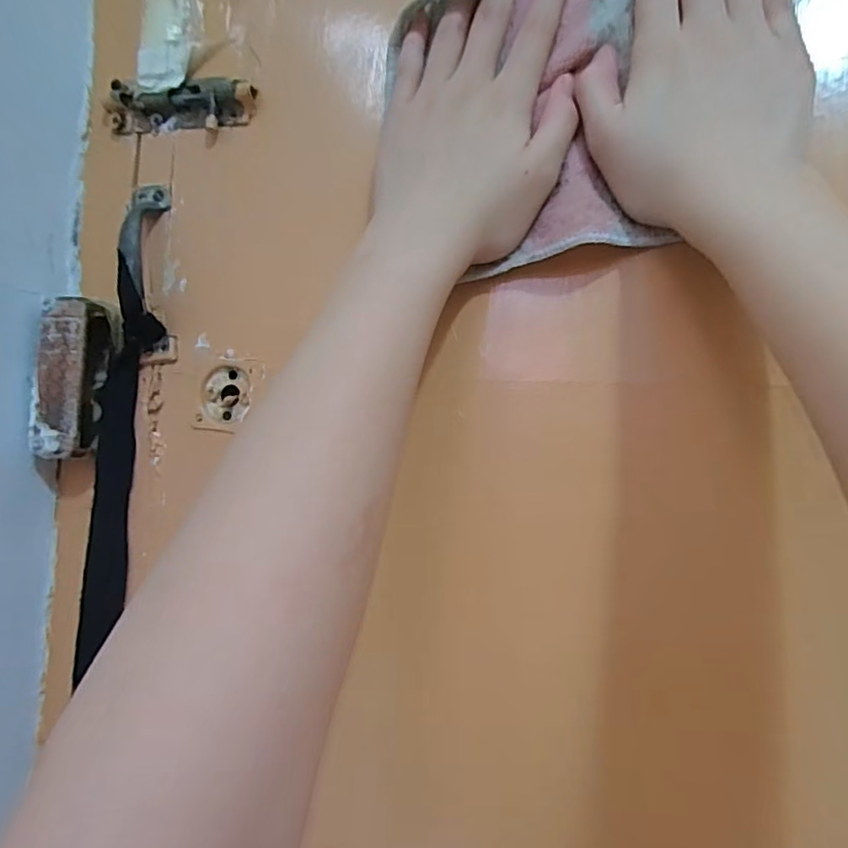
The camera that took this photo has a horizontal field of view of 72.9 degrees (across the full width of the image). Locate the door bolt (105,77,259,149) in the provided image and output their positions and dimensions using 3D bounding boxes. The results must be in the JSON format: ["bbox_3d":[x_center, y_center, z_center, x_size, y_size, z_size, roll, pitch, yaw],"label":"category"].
[{"bbox_3d":[-0.134,-0.173,0.316,0.087,0.030,0.010,2,-1,11],"label":"door bolt"}]

